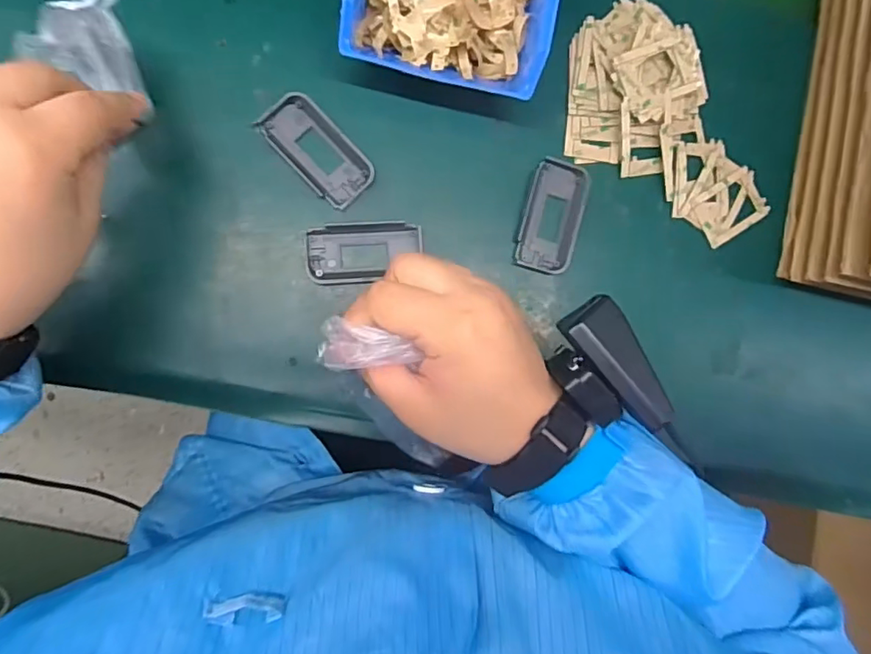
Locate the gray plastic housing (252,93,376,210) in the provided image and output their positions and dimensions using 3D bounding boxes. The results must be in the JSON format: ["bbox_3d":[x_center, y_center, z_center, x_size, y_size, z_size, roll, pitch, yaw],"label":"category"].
[{"bbox_3d":[-0.077,-0.114,0.360,0.038,0.008,0.076,-44,96,-6],"label":"gray plastic housing"}]

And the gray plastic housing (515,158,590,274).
[{"bbox_3d":[0.082,-0.076,0.384,0.042,0.004,0.077,14,88,-8],"label":"gray plastic housing"}]

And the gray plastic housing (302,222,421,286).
[{"bbox_3d":[-0.047,-0.049,0.365,0.075,0.007,0.039,-5,91,-8],"label":"gray plastic housing"}]

